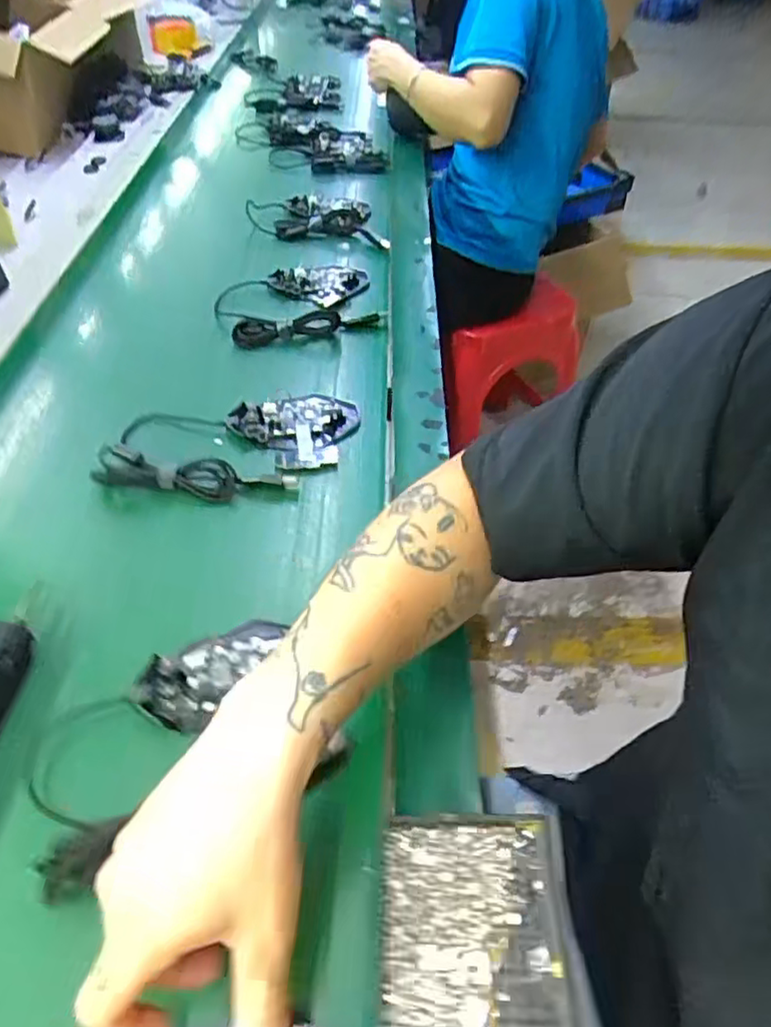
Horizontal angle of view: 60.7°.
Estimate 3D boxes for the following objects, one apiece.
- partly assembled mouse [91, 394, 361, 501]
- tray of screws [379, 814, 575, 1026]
[{"bbox_3d":[-0.133,-0.062,0.580,0.220,0.021,0.116,-8,48,-8],"label":"partly assembled mouse"},{"bbox_3d":[0.042,0.217,0.314,0.087,0.009,0.135,1,47,0],"label":"tray of screws"}]

